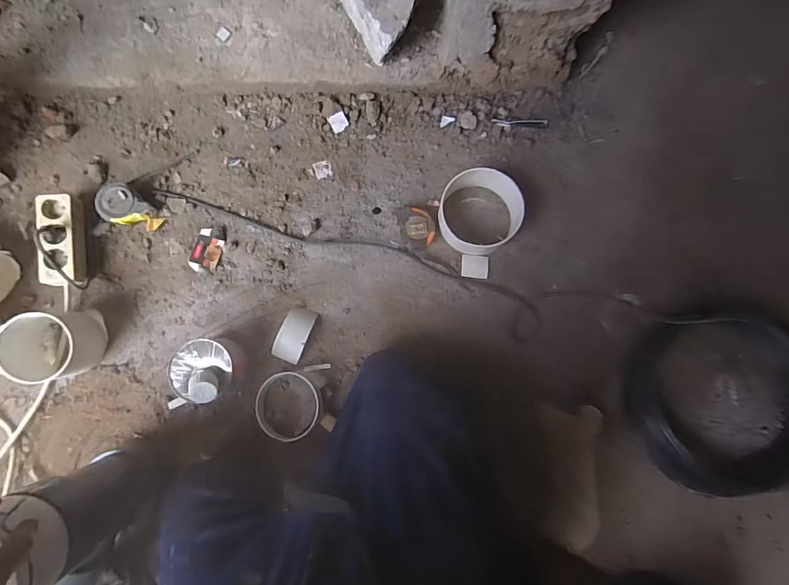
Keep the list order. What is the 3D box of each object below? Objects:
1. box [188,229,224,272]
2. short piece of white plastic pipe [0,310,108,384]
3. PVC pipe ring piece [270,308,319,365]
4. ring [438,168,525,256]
[{"bbox_3d":[-0.344,-0.076,0.776,0.049,0.021,0.076,15,82,1],"label":"box"},{"bbox_3d":[-0.576,0.089,0.707,0.109,0.114,0.113,0,82,-1],"label":"short piece of white plastic pipe"},{"bbox_3d":[-0.179,0.075,0.749,0.052,0.031,0.095,21,83,2],"label":"PVC pipe ring piece"},{"bbox_3d":[0.151,-0.144,0.748,0.138,0.080,0.143,0,82,-1],"label":"ring"}]

